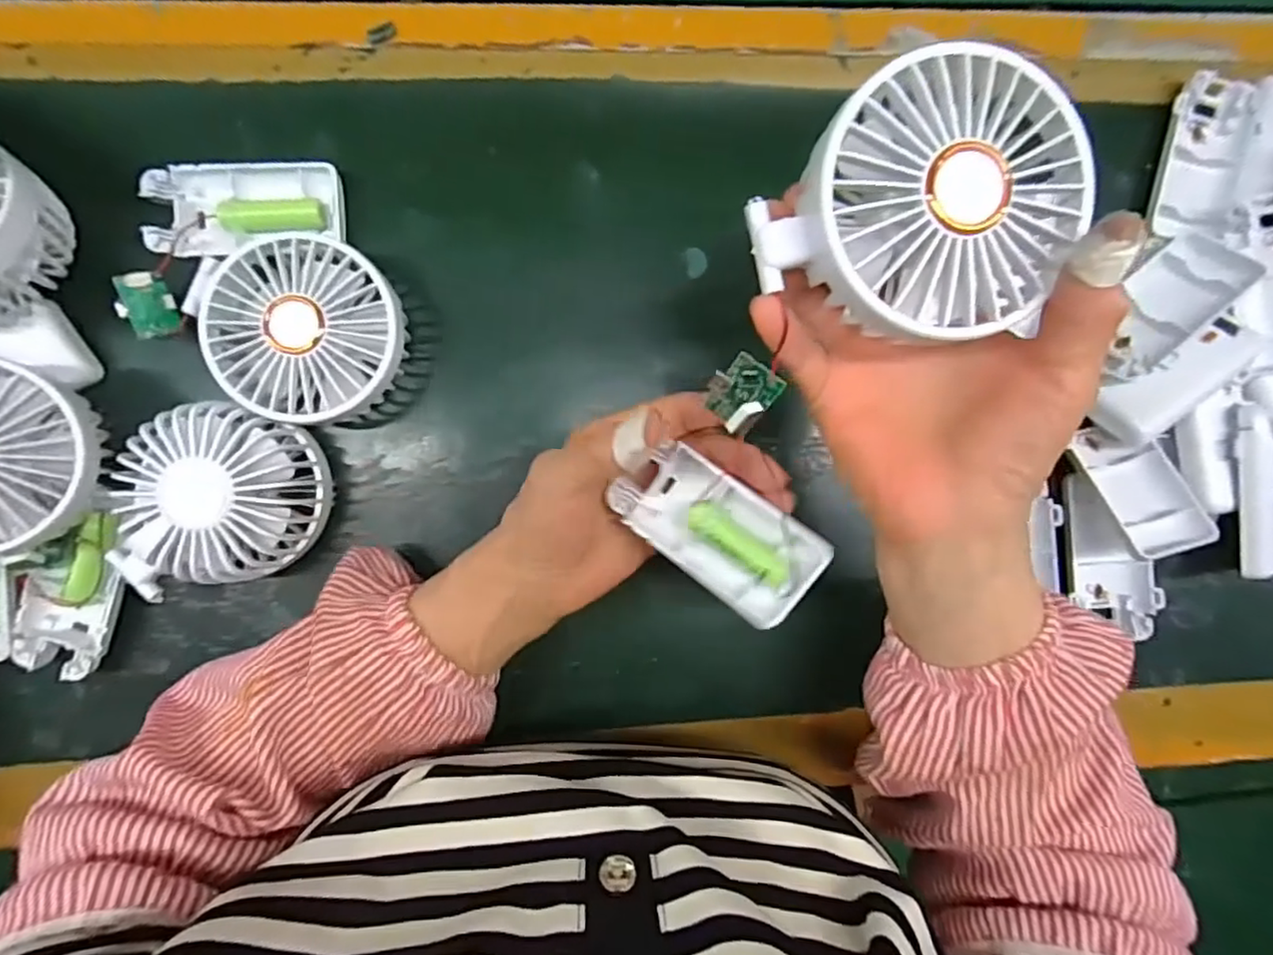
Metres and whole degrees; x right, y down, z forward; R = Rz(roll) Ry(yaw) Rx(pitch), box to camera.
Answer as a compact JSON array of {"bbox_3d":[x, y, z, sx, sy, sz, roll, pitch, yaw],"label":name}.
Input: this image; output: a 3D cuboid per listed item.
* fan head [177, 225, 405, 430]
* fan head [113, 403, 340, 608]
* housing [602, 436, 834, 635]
[{"bbox_3d":[-0.155,-0.069,0.306,0.085,0.040,0.089,0,88,-4],"label":"fan head"},{"bbox_3d":[-0.202,0.010,0.309,0.093,0.050,0.080,-9,89,-4],"label":"fan head"},{"bbox_3d":[0.036,0.025,0.274,0.084,0.019,0.047,35,99,17],"label":"housing"}]

